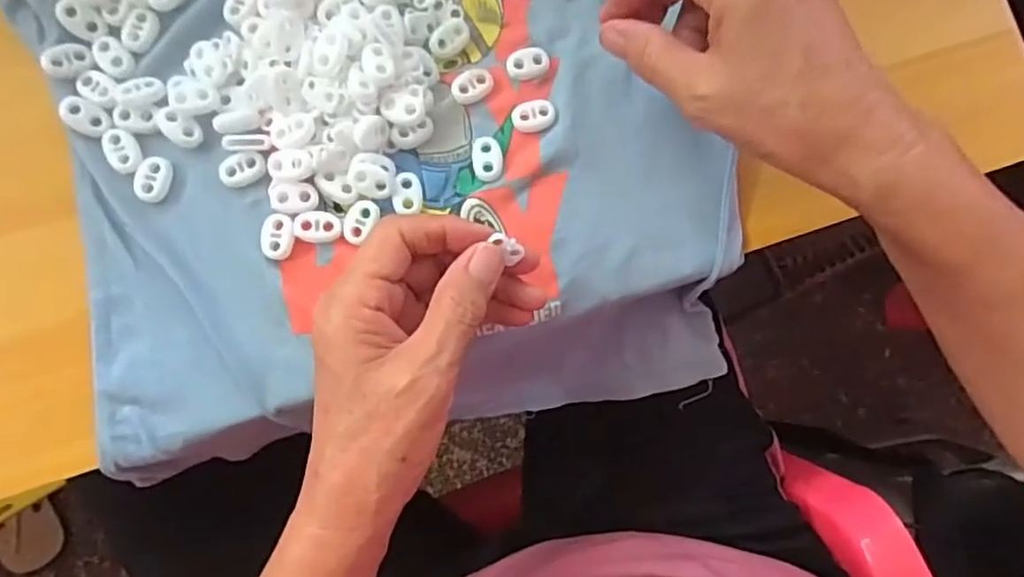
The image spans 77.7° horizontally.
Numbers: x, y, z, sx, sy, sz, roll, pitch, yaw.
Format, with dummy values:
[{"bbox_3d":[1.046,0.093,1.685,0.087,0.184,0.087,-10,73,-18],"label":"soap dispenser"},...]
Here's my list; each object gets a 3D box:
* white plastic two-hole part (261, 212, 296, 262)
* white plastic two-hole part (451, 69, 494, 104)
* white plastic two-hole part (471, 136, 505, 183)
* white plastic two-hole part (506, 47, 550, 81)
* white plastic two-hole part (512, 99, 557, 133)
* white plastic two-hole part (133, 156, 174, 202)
[{"bbox_3d":[-0.114,-0.025,0.310,0.016,0.004,0.022,6,83,-5],"label":"white plastic two-hole part"},{"bbox_3d":[-0.020,-0.105,0.329,0.023,0.005,0.014,-24,87,-7],"label":"white plastic two-hole part"},{"bbox_3d":[-0.012,-0.066,0.326,0.015,0.005,0.023,-4,84,-6],"label":"white plastic two-hole part"},{"bbox_3d":[0.008,-0.118,0.332,0.023,0.005,0.016,-14,85,-7],"label":"white plastic two-hole part"},{"bbox_3d":[0.012,-0.089,0.330,0.023,0.005,0.015,-19,86,-7],"label":"white plastic two-hole part"},{"bbox_3d":[-0.174,-0.053,0.307,0.015,0.004,0.022,24,82,-2],"label":"white plastic two-hole part"}]

